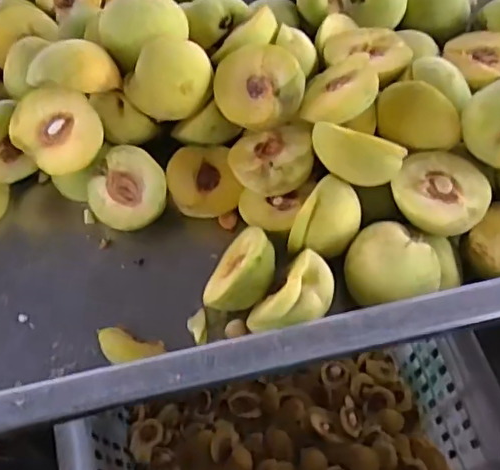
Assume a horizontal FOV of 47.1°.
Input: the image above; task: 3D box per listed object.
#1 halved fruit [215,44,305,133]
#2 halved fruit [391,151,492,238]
[{"bbox_3d":[0.007,-0.098,0.380,0.058,0.021,0.055,-10,81,13],"label":"halved fruit"},{"bbox_3d":[0.124,-0.027,0.371,0.056,0.025,0.058,-1,62,1],"label":"halved fruit"}]

